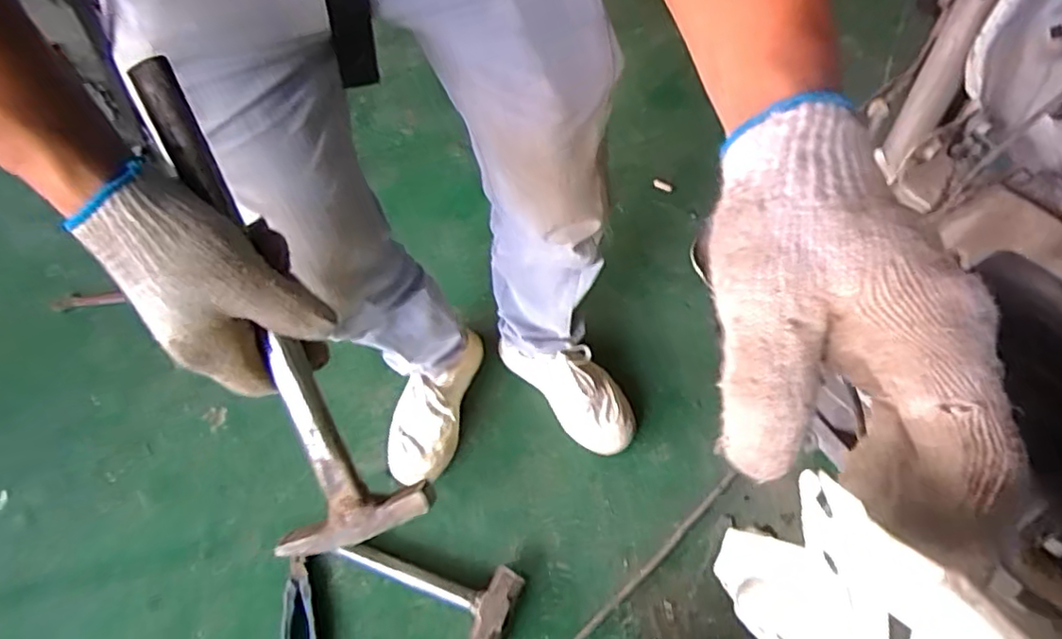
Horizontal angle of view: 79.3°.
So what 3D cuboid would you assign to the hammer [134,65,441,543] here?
[{"bbox_3d":[-0.156,-0.004,0.371,0.088,0.026,0.293,-23,97,-11],"label":"hammer"}]

